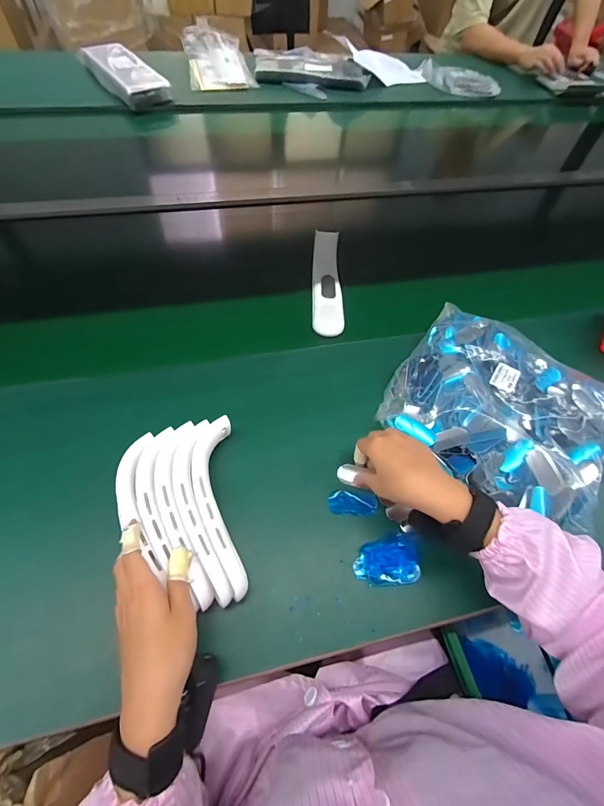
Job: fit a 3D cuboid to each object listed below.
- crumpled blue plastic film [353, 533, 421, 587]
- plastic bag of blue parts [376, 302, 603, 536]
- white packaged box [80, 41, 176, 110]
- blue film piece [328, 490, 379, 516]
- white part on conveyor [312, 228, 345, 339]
[{"bbox_3d":[0.098,0.178,0.416,0.078,0.010,0.050,-11,60,-11],"label":"crumpled blue plastic film"},{"bbox_3d":[0.278,0.004,0.505,0.288,0.049,0.264,34,62,15],"label":"plastic bag of blue parts"},{"bbox_3d":[-0.468,-0.866,0.974,0.129,0.047,0.287,-34,67,-22],"label":"white packaged box"},{"bbox_3d":[0.063,0.123,0.452,0.058,0.005,0.029,6,59,-1],"label":"blue film piece"},{"bbox_3d":[0.044,-0.201,0.624,0.052,0.057,0.190,1,59,-4],"label":"white part on conveyor"}]

